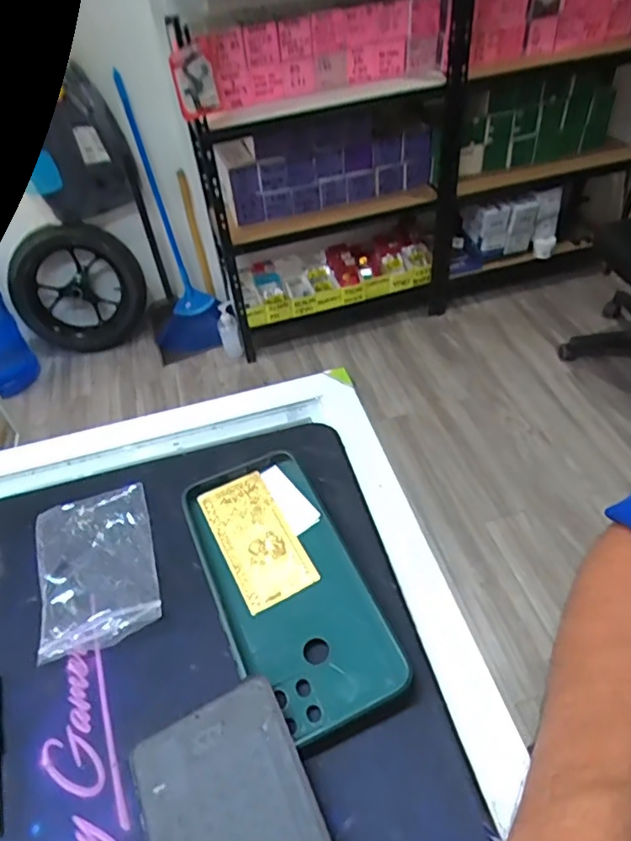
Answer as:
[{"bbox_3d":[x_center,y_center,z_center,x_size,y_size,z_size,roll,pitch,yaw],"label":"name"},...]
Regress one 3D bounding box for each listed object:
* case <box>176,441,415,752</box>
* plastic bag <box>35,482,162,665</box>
[{"bbox_3d":[-0.017,0.089,0.324,0.084,0.018,0.166,-21,48,-15],"label":"case"},{"bbox_3d":[-0.131,0.084,0.342,0.067,0.013,0.106,-17,47,-11],"label":"plastic bag"}]

